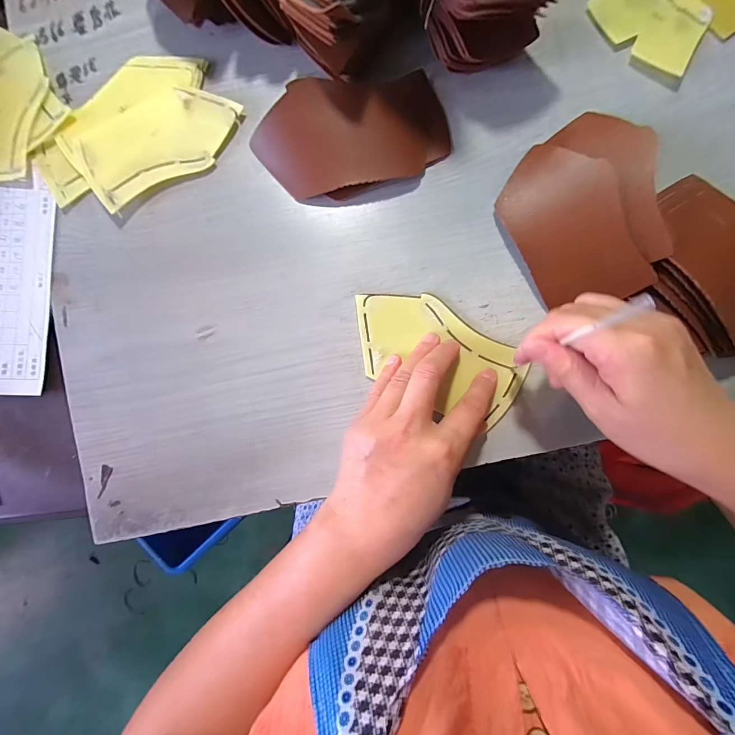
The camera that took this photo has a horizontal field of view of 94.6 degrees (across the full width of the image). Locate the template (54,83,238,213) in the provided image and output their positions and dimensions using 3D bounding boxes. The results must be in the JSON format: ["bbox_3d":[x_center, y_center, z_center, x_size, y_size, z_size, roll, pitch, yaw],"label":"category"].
[{"bbox_3d":[-0.181,-0.196,0.289,0.140,0.007,0.080,-30,87,-3],"label":"template"}]

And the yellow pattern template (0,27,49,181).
[{"bbox_3d":[-0.326,-0.236,0.300,0.088,0.004,0.142,6,85,6],"label":"yellow pattern template"}]

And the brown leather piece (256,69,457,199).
[{"bbox_3d":[-0.010,-0.192,0.279,0.157,0.028,0.085,-18,86,-1],"label":"brown leather piece"}]

